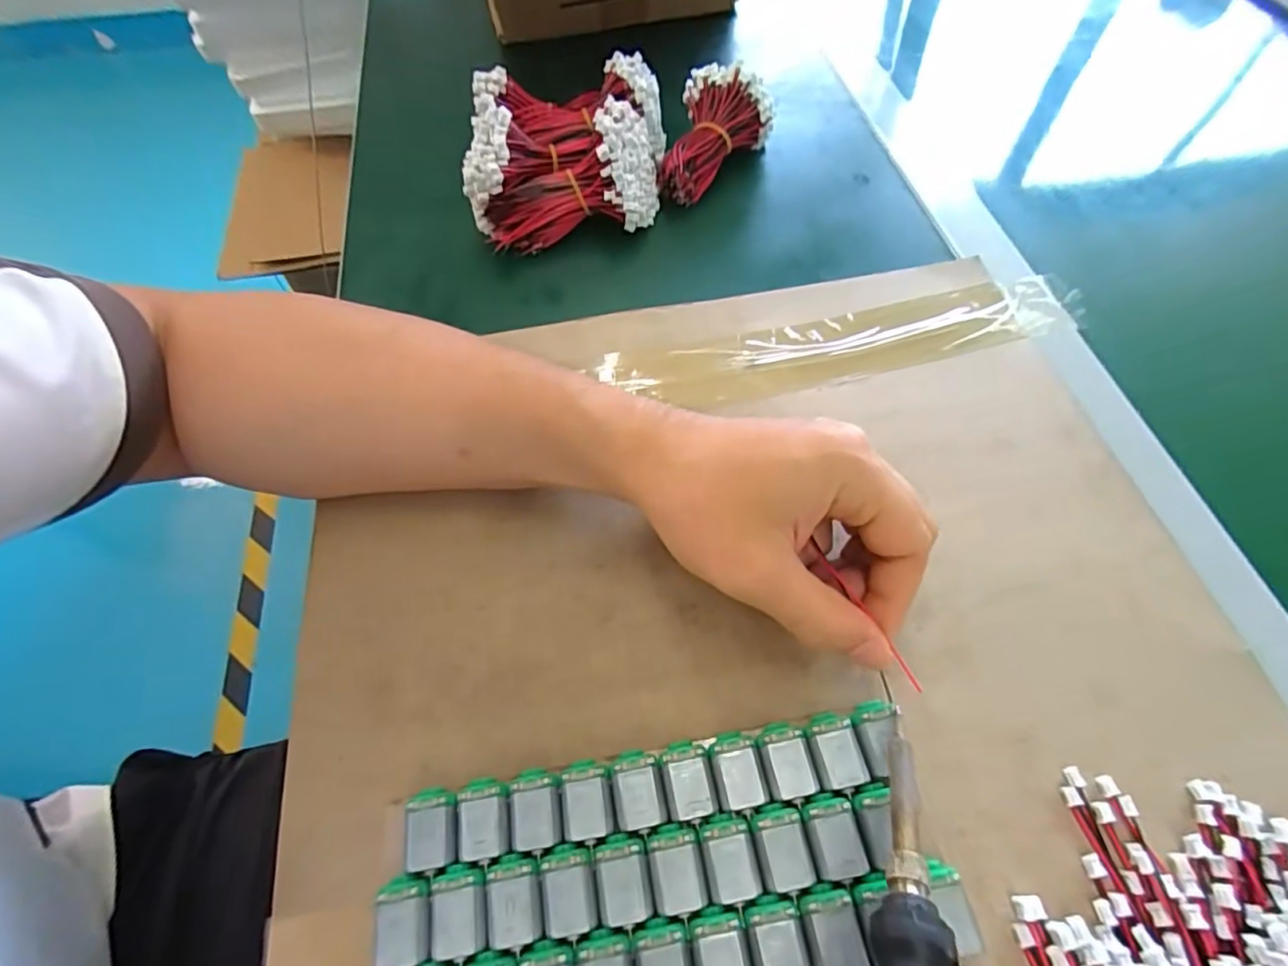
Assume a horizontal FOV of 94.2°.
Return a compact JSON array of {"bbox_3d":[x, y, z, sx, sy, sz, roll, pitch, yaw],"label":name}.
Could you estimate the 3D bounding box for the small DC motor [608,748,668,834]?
[{"bbox_3d":[-0.002,0.118,0.229,0.018,0.014,0.027,-10,59,-4],"label":"small DC motor"}]

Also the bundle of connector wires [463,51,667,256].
[{"bbox_3d":[-0.051,-0.218,0.400,0.126,0.066,0.116,-4,59,-1],"label":"bundle of connector wires"}]

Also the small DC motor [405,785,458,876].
[{"bbox_3d":[-0.078,0.131,0.226,0.018,0.017,0.025,-8,59,-3],"label":"small DC motor"}]

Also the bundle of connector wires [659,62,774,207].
[{"bbox_3d":[0.050,-0.235,0.413,0.067,0.057,0.090,11,60,9],"label":"bundle of connector wires"}]

